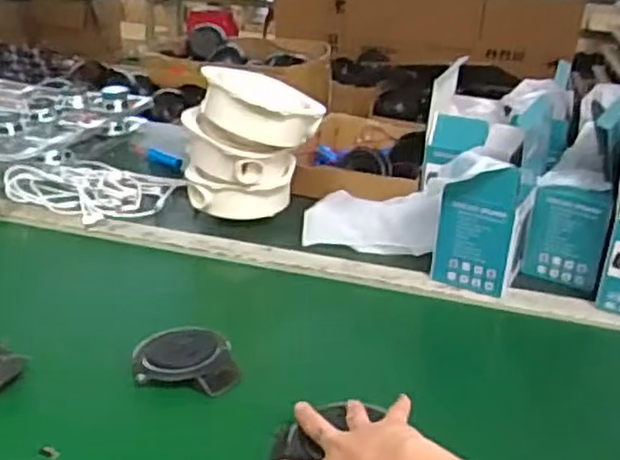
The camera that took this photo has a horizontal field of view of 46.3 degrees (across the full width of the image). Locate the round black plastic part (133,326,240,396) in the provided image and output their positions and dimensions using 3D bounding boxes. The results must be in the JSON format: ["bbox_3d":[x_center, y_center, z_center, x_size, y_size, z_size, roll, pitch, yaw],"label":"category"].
[{"bbox_3d":[-0.115,0.120,0.682,0.097,0.022,0.080,7,26,9],"label":"round black plastic part"}]

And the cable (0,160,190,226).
[{"bbox_3d":[-0.303,-0.057,1.012,0.211,0.032,0.146,14,28,21],"label":"cable"}]

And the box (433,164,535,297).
[{"bbox_3d":[0.195,-0.009,0.812,0.093,0.144,0.068,12,27,18],"label":"box"}]

